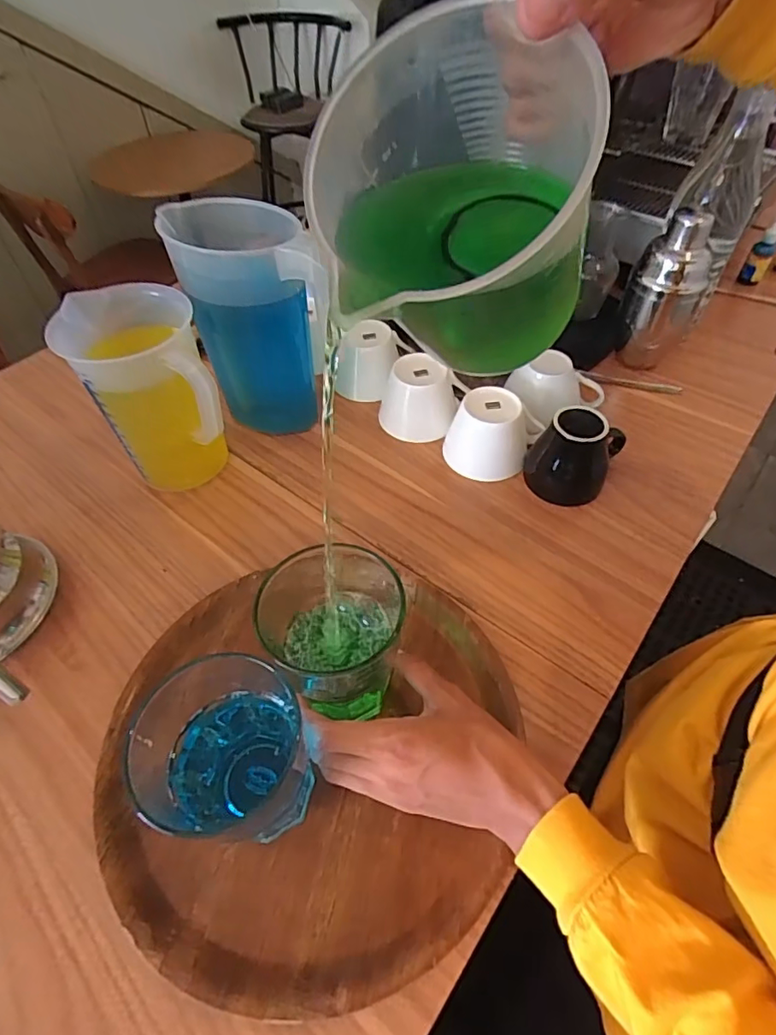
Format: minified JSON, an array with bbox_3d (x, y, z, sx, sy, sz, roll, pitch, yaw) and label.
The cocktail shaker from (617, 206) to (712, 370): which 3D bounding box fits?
[{"bbox_3d":[0.323,-0.262,0.615,0.080,0.181,0.078,22,55,18],"label":"cocktail shaker"}]

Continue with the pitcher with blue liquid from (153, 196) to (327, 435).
[{"bbox_3d":[-0.132,-0.180,0.551,0.114,0.238,0.133,-22,54,-15],"label":"pitcher with blue liquid"}]

